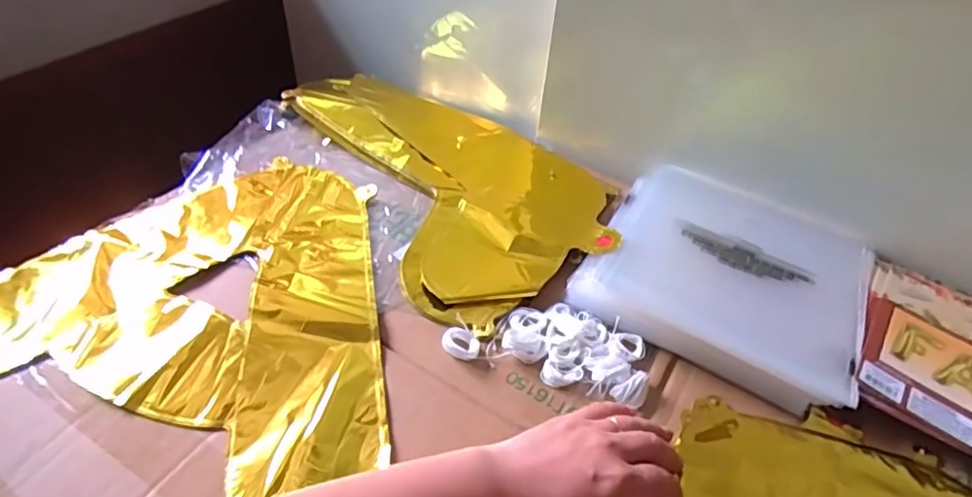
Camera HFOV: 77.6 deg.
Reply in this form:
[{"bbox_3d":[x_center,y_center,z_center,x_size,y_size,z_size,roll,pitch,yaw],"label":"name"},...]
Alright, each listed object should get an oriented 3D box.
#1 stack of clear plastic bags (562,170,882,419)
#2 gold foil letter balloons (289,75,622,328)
[{"bbox_3d":[0.219,0.014,0.541,0.223,0.030,0.227,24,50,18],"label":"stack of clear plastic bags"},{"bbox_3d":[-0.049,-0.095,0.646,0.238,0.028,0.408,-27,54,-26],"label":"gold foil letter balloons"}]

